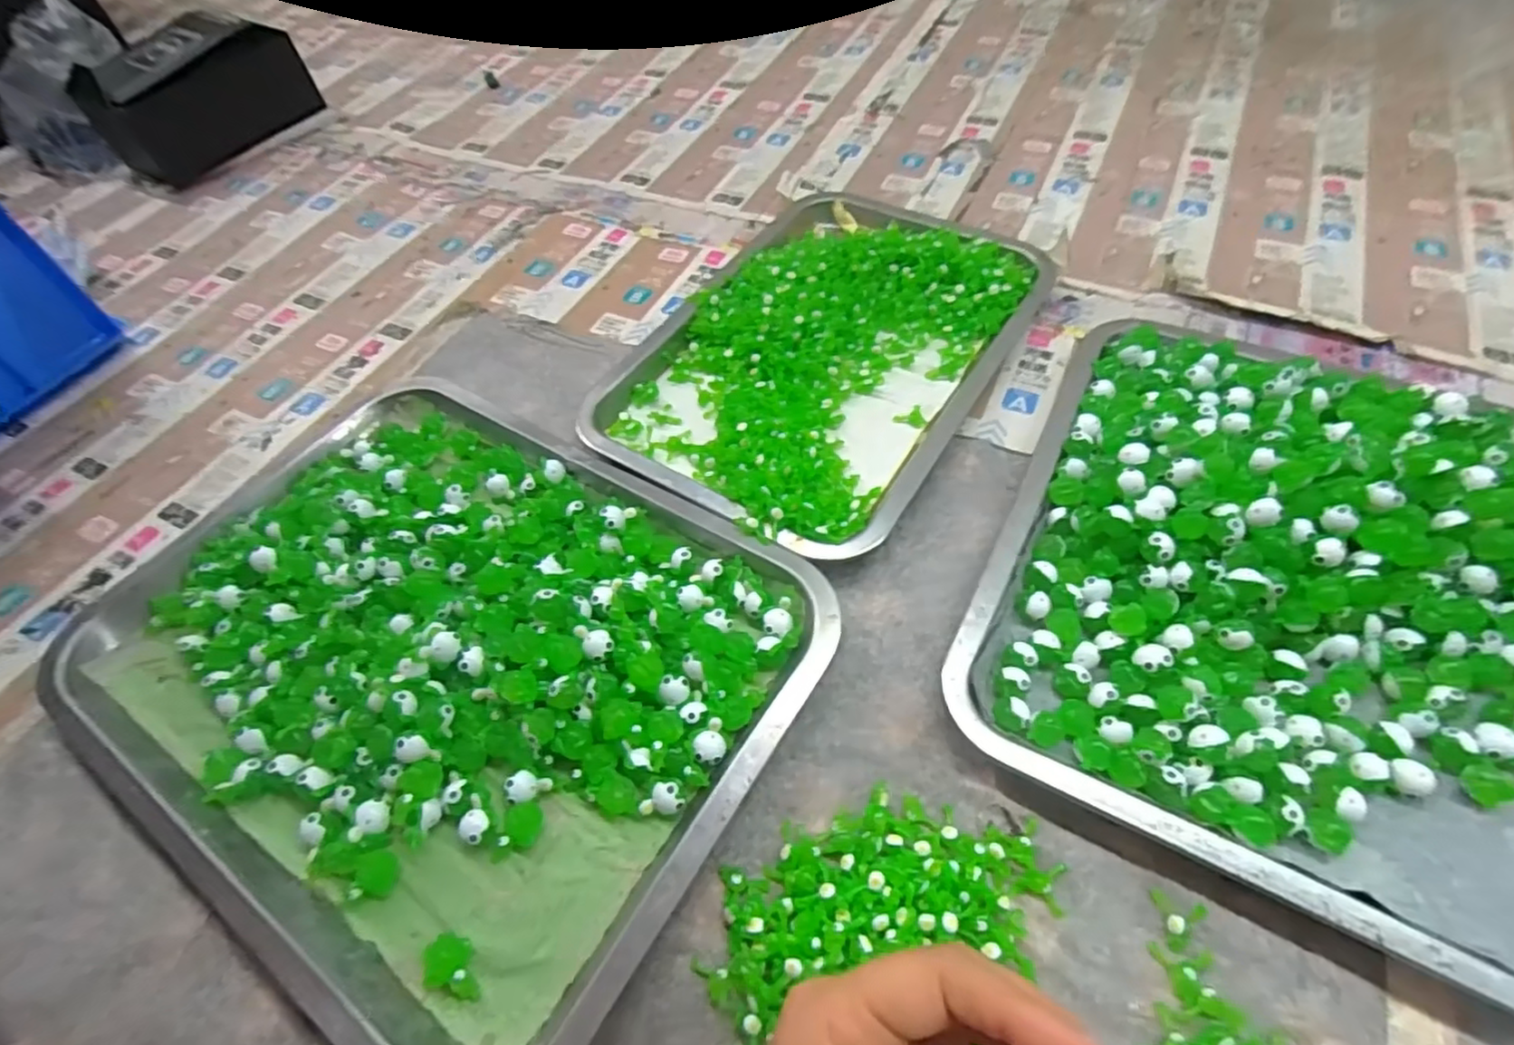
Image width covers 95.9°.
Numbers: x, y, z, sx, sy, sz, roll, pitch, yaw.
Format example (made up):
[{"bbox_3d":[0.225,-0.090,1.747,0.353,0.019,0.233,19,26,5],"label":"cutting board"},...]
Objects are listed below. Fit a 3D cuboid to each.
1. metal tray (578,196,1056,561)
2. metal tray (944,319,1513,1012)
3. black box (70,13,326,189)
[{"bbox_3d":[0.048,-0.123,0.456,0.209,0.032,0.300,27,62,22],"label":"metal tray"},{"bbox_3d":[0.257,0.024,0.327,0.260,0.039,0.301,21,60,19],"label":"metal tray"},{"bbox_3d":[-0.557,-0.431,0.688,0.081,0.093,0.187,29,62,23],"label":"black box"}]

